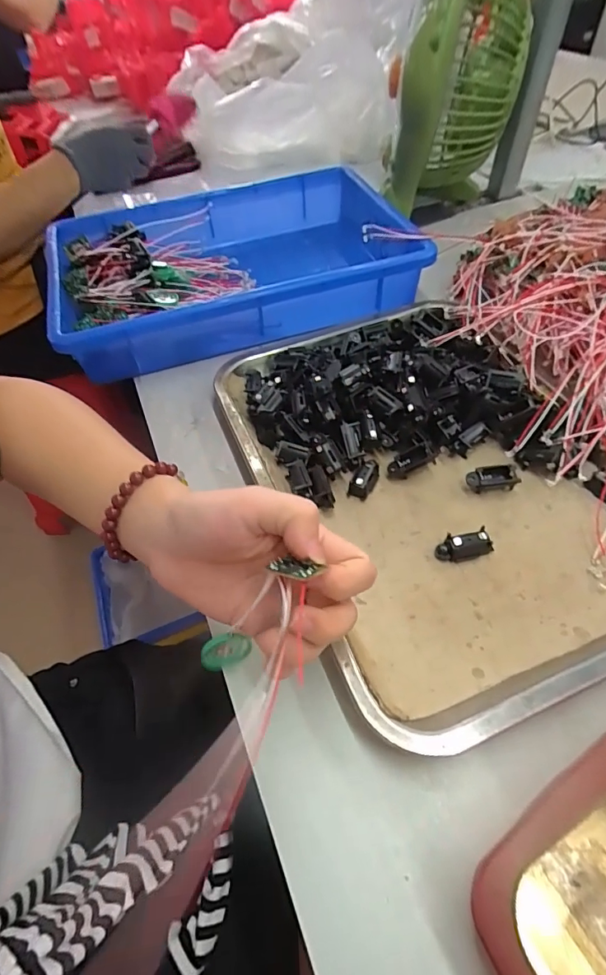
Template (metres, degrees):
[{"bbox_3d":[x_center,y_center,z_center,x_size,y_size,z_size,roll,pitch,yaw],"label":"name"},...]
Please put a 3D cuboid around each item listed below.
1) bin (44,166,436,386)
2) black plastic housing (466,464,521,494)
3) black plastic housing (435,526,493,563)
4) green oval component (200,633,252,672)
[{"bbox_3d":[-0.074,-0.238,0.506,0.356,0.086,0.237,-18,53,-9],"label":"bin"},{"bbox_3d":[0.137,-0.006,0.334,0.035,0.015,0.014,-4,53,2],"label":"black plastic housing"},{"bbox_3d":[0.106,0.039,0.303,0.034,0.013,0.016,-15,53,-6],"label":"black plastic housing"},{"bbox_3d":[-0.043,0.091,0.258,0.028,0.023,0.004,-13,34,-15],"label":"green oval component"}]

